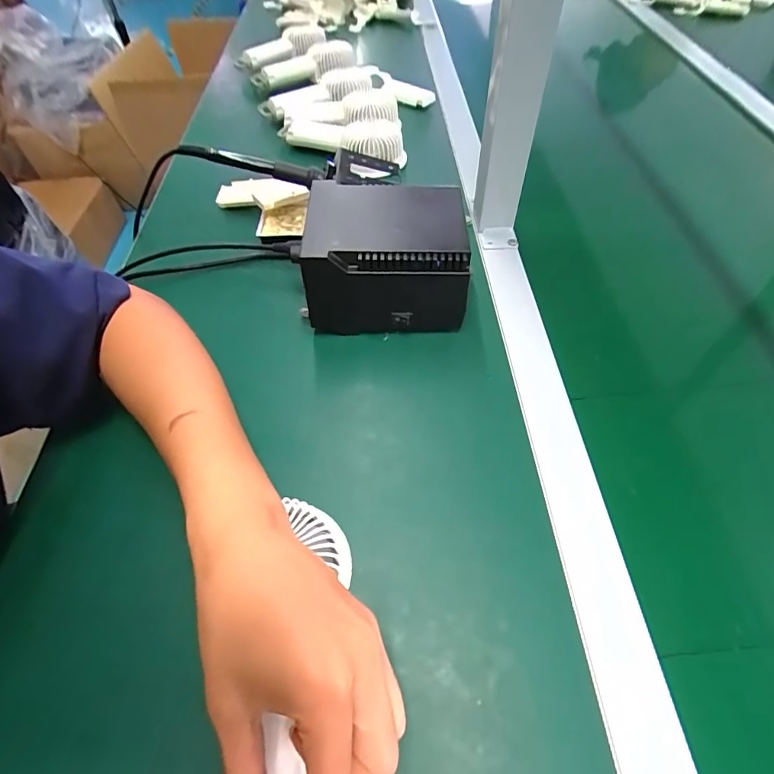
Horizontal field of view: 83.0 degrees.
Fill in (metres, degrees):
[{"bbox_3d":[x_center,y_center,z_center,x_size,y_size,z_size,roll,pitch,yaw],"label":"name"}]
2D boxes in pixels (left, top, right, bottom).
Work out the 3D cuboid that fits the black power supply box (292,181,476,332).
[{"bbox_3d":[-0.003,-0.122,0.420,0.151,0.094,0.114,1,55,4],"label":"black power supply box"}]

